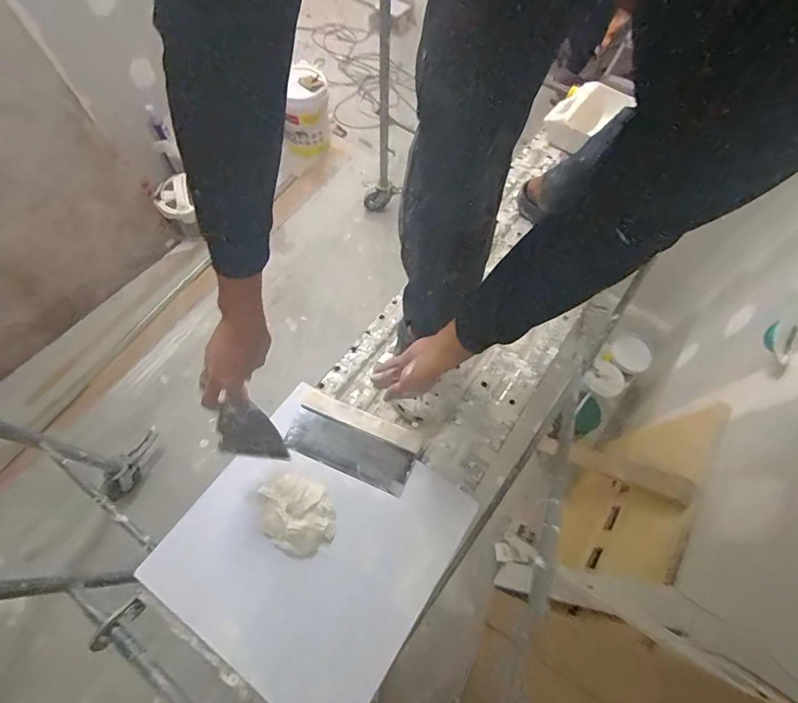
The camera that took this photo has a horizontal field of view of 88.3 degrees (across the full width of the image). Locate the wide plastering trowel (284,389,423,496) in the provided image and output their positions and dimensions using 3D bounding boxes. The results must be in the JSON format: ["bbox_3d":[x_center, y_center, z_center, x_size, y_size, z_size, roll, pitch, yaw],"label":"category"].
[{"bbox_3d":[-0.089,0.173,0.798,0.244,0.028,0.124,21,65,7],"label":"wide plastering trowel"}]

